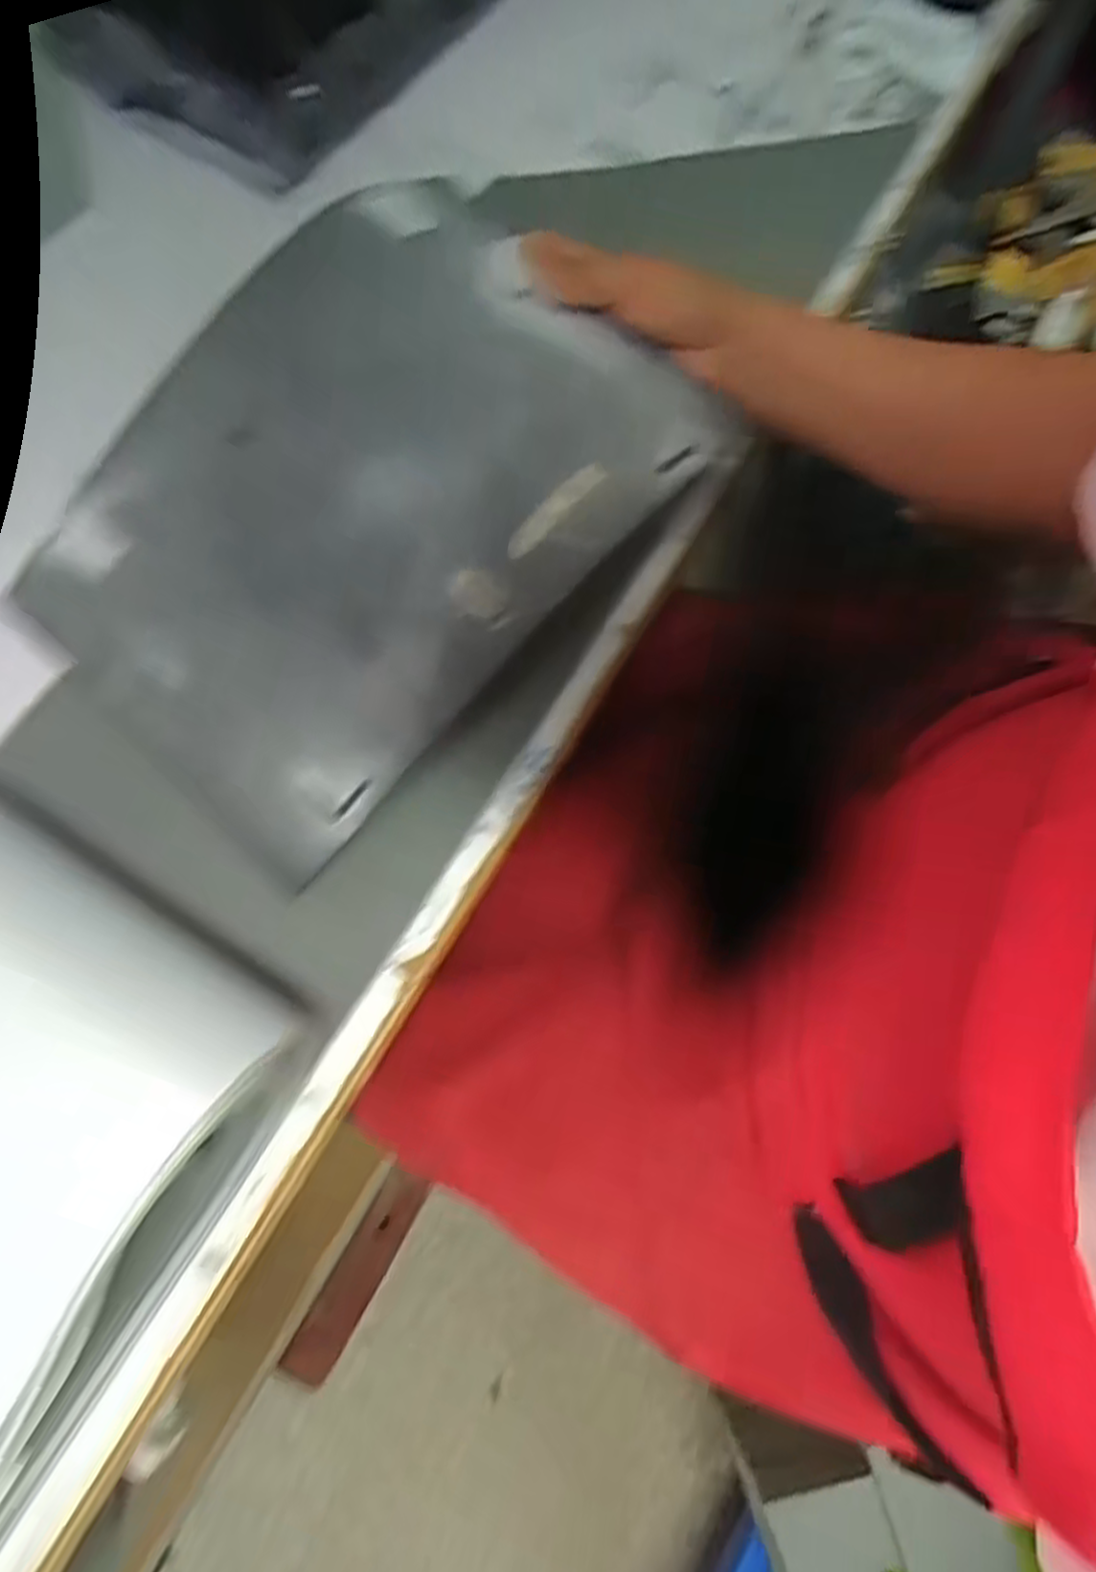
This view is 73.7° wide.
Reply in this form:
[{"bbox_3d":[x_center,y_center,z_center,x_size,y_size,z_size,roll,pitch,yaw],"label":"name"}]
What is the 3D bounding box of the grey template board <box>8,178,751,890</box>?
[{"bbox_3d":[-0.094,-0.140,0.364,0.228,0.042,0.318,44,93,2],"label":"grey template board"}]

